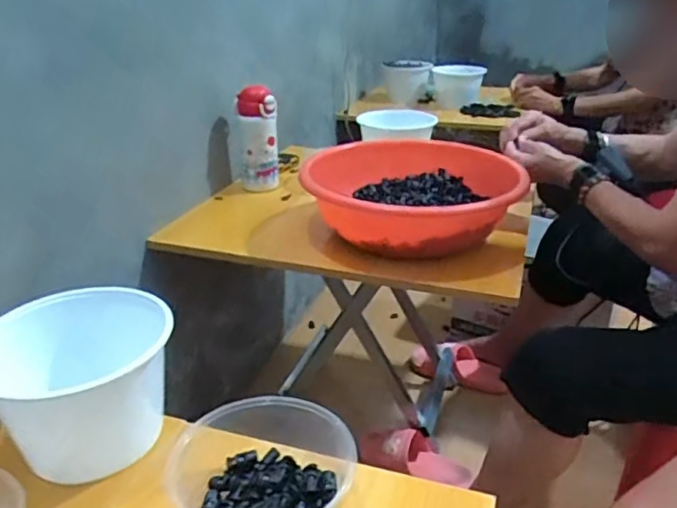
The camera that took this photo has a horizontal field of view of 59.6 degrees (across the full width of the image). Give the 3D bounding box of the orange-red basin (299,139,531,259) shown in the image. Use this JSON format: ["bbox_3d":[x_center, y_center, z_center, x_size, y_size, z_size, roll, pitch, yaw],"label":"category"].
[{"bbox_3d":[0.118,-0.086,0.929,0.330,0.100,0.305,4,26,9],"label":"orange-red basin"}]

